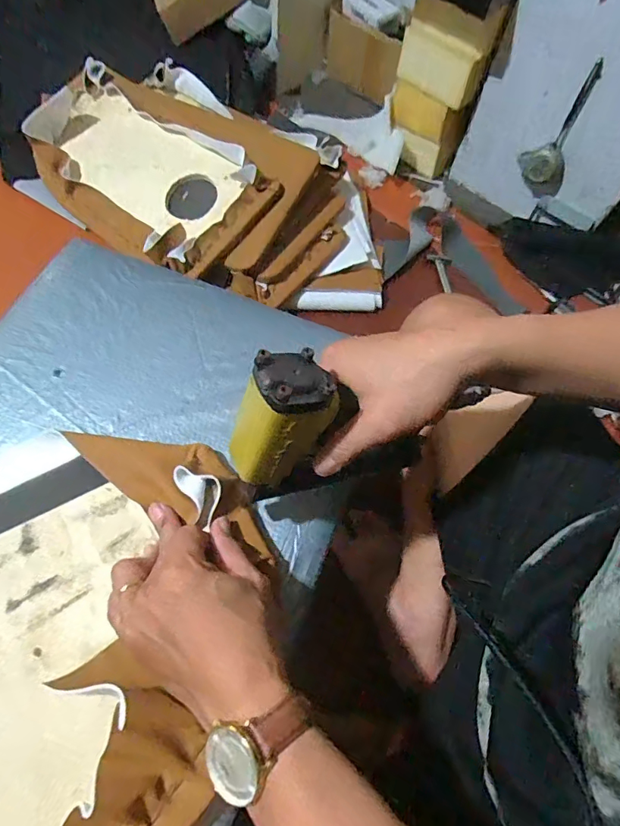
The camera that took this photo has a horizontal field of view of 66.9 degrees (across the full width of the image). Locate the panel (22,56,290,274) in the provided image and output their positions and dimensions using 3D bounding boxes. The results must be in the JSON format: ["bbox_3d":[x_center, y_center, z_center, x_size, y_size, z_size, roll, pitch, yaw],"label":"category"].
[{"bbox_3d":[-0.273,-0.407,0.768,0.429,0.058,0.268,34,83,15],"label":"panel"}]

